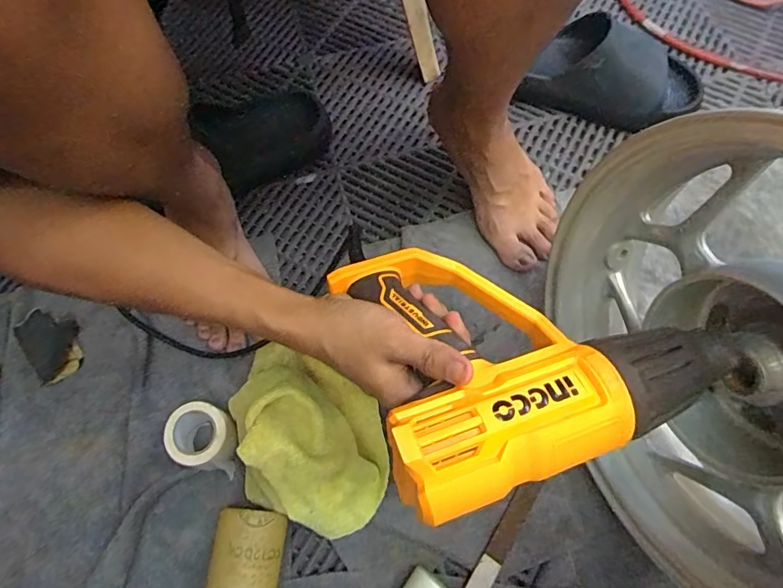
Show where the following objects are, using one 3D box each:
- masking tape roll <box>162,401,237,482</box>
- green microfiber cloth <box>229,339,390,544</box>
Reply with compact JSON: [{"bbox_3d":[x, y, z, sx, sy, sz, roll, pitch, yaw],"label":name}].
[{"bbox_3d":[-0.189,0.147,0.495,0.071,0.044,0.064,8,69,4],"label":"masking tape roll"},{"bbox_3d":[-0.089,0.138,0.471,0.183,0.109,0.139,28,71,11],"label":"green microfiber cloth"}]

